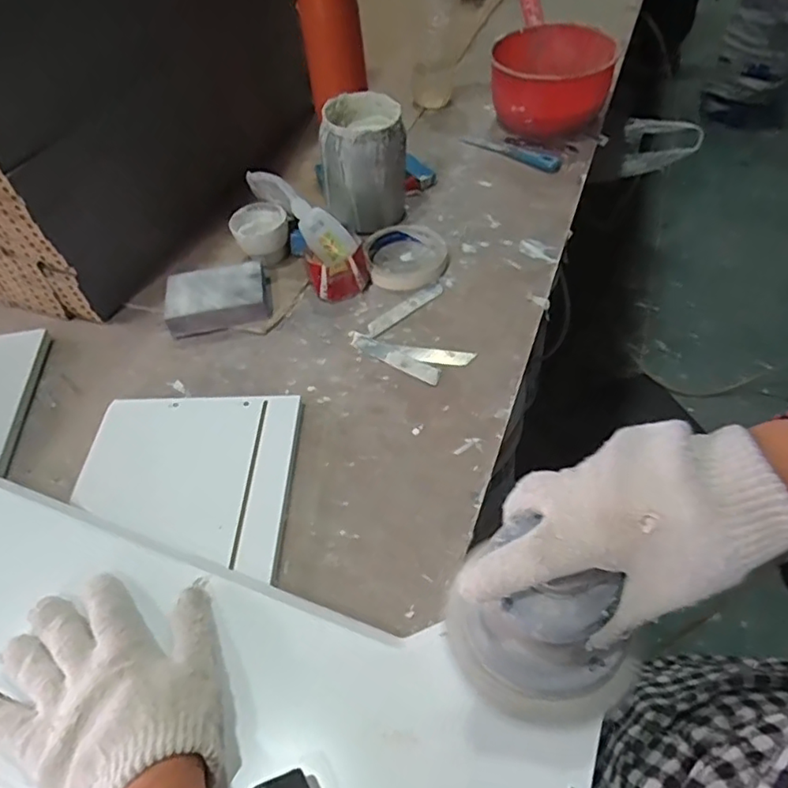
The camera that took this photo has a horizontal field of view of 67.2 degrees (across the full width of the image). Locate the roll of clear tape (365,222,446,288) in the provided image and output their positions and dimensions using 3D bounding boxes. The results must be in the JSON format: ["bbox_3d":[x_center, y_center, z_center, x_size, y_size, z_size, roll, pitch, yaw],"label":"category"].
[{"bbox_3d":[0.014,-0.150,0.637,0.087,0.016,0.095,-3,49,4],"label":"roll of clear tape"}]

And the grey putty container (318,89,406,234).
[{"bbox_3d":[-0.034,-0.253,0.659,0.089,0.126,0.083,-10,49,-2],"label":"grey putty container"}]

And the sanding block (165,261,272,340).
[{"bbox_3d":[-0.177,-0.095,0.602,0.098,0.031,0.074,-13,49,-5],"label":"sanding block"}]

